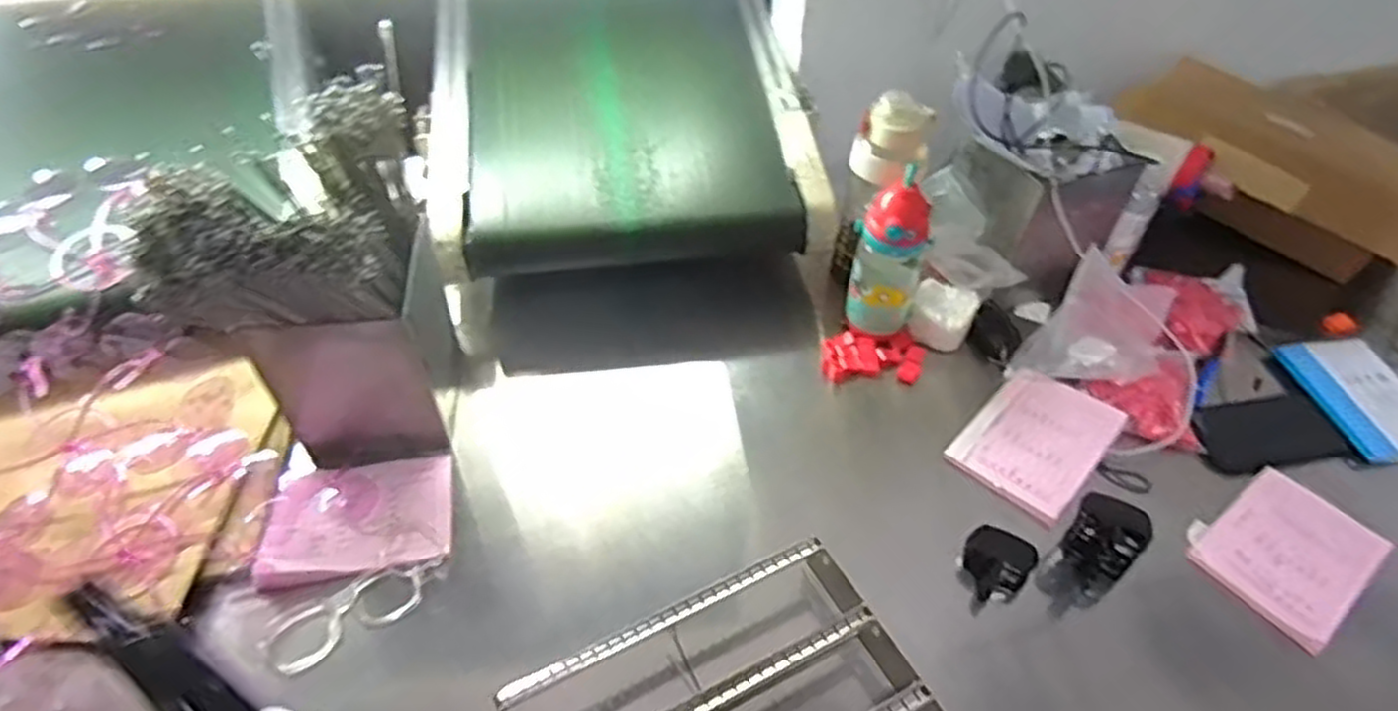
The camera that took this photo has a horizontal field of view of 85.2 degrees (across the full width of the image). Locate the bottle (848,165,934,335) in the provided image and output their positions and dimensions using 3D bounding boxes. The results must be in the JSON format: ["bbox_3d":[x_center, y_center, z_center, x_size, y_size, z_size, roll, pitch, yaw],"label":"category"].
[{"bbox_3d":[0.222,-0.113,0.893,0.078,0.206,0.067,21,50,17],"label":"bottle"}]

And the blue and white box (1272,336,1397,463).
[{"bbox_3d":[0.786,0.046,0.889,0.120,0.022,0.170,-4,48,-6],"label":"blue and white box"}]

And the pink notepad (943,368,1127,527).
[{"bbox_3d":[0.371,0.090,0.836,0.128,0.028,0.182,36,56,27],"label":"pink notepad"}]

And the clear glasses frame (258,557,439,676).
[{"bbox_3d":[-0.312,0.232,0.695,0.156,0.022,0.060,-26,53,-23],"label":"clear glasses frame"}]

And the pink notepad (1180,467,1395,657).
[{"bbox_3d":[0.576,0.188,0.747,0.170,0.025,0.126,-30,55,-26],"label":"pink notepad"}]

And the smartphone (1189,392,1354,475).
[{"bbox_3d":[0.636,0.085,0.856,0.175,0.013,0.087,-9,48,-10],"label":"smartphone"}]

